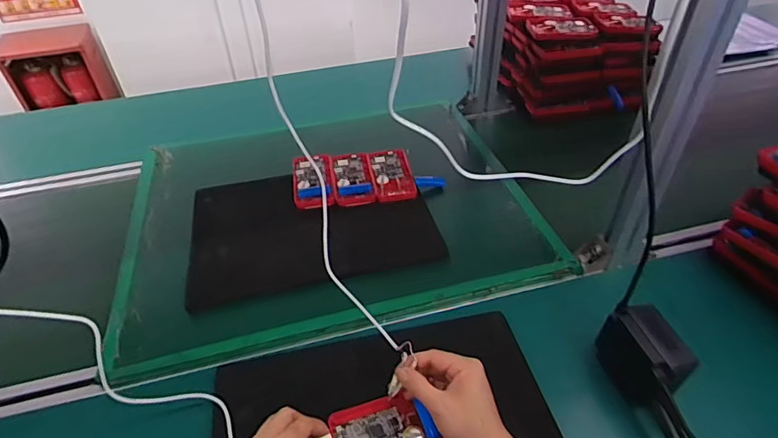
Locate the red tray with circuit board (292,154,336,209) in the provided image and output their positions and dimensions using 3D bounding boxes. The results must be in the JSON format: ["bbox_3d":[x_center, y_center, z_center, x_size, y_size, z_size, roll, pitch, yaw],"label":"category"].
[{"bbox_3d":[-0.122,-0.064,0.769,0.062,0.013,0.124,-8,42,-6],"label":"red tray with circuit board"}]

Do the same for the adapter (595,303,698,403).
[{"bbox_3d":[0.269,0.145,0.513,0.055,0.072,0.087,-19,44,-18],"label":"adapter"}]

